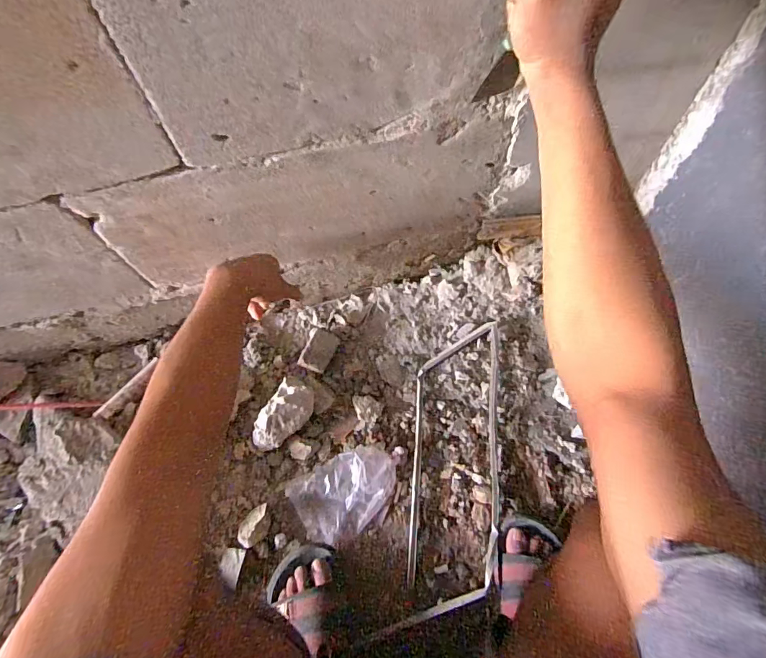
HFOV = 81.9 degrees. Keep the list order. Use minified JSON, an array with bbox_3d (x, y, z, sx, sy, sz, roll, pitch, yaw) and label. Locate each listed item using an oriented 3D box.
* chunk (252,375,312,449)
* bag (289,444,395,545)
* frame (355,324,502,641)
[{"bbox_3d":[-0.151,0.136,0.674,0.059,0.062,0.111,32,72,14],"label":"chunk"},{"bbox_3d":[-0.055,0.249,0.665,0.156,0.025,0.109,-20,69,-7],"label":"bag"},{"bbox_3d":[0.103,0.209,0.651,0.156,0.031,0.467,11,68,6],"label":"frame"}]

